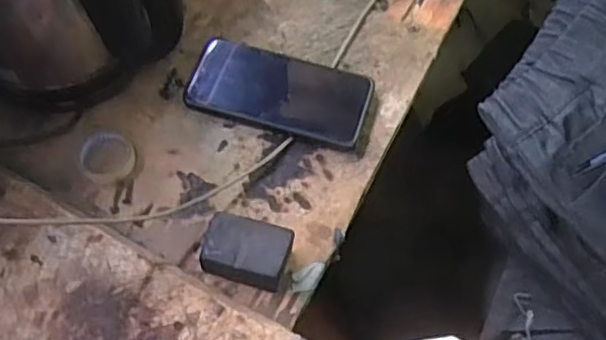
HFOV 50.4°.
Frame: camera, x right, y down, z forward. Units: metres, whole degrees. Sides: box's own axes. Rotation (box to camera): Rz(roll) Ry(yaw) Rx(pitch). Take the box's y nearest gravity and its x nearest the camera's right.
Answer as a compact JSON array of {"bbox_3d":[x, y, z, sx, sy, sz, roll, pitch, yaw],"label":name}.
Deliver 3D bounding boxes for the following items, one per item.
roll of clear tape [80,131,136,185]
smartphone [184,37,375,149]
[{"bbox_3d":[-0.170,-0.012,0.562,0.046,0.009,0.051,-2,65,-2],"label":"roll of clear tape"},{"bbox_3d":[-0.022,-0.074,0.589,0.165,0.013,0.076,17,66,7],"label":"smartphone"}]

